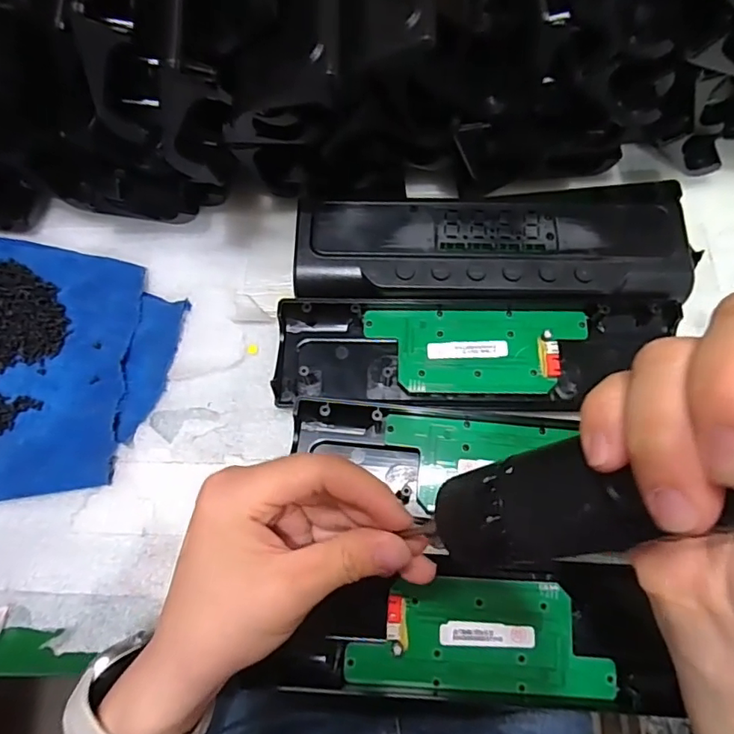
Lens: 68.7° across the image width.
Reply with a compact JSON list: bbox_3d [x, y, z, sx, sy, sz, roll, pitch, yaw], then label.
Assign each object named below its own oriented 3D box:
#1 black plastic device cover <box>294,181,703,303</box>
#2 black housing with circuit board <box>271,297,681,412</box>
[{"bbox_3d":[0.080,-0.079,0.343,0.244,0.023,0.083,0,71,2],"label":"black plastic device cover"},{"bbox_3d":[0.064,-0.008,0.333,0.236,0.018,0.067,1,71,3],"label":"black housing with circuit board"}]

